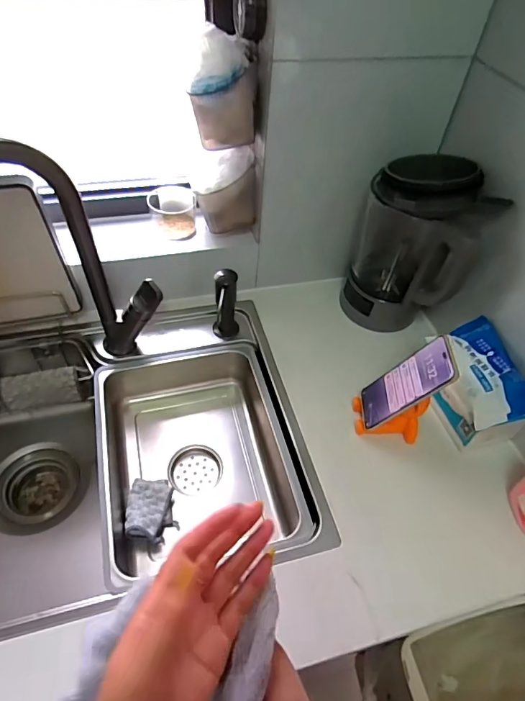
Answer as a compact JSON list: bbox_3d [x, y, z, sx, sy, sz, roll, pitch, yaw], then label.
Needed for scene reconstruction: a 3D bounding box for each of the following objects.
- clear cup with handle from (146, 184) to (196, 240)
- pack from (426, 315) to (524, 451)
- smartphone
[{"bbox_3d":[-0.156,-0.242,0.779,0.078,0.058,0.082,0,50,-5],"label":"clear cup with handle"},{"bbox_3d":[0.317,0.050,0.668,0.105,0.116,0.160,-12,53,-15],"label":"pack"},{"bbox_3d":[0.200,0.047,0.624,0.010,0.164,0.076,22,44,-27],"label":"smartphone"}]

